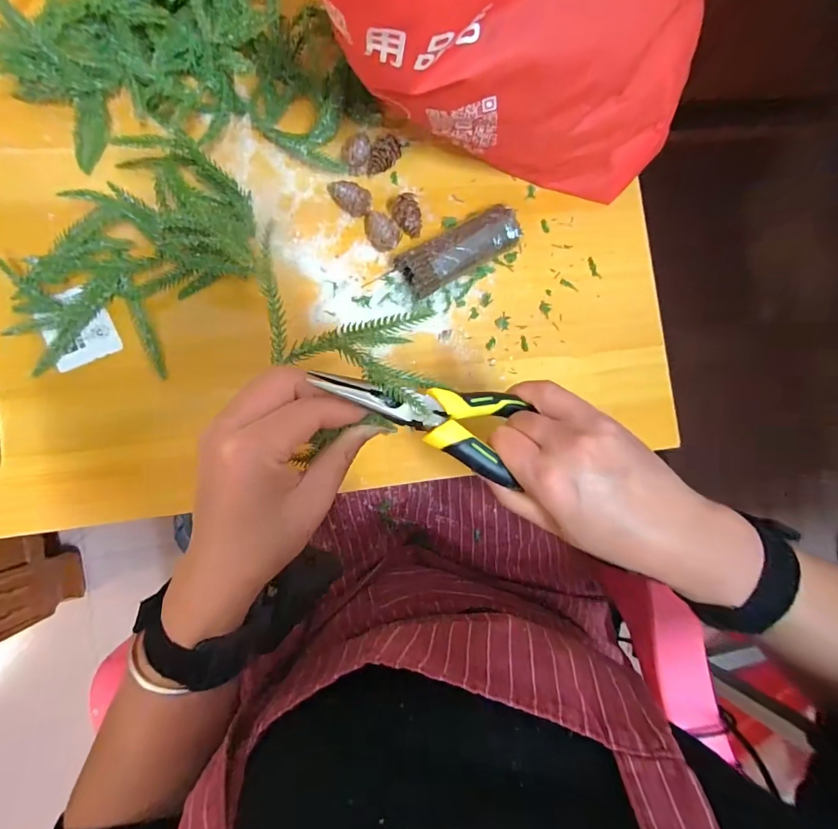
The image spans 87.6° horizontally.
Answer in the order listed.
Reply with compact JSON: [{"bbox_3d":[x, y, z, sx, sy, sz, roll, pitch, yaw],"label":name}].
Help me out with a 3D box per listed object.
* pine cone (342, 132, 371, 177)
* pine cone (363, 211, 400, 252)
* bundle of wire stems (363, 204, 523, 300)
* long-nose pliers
[{"bbox_3d":[-0.052,-0.218,0.366,0.022,0.018,0.033,11,84,-7],"label":"pine cone"},{"bbox_3d":[-0.030,-0.152,0.365,0.022,0.018,0.035,-32,90,-9],"label":"pine cone"},{"bbox_3d":[0.030,-0.137,0.372,0.121,0.027,0.037,-33,90,-9],"label":"bundle of wire stems"},{"bbox_3d":[0.003,0.001,0.233,0.119,0.019,0.049,15,83,-20],"label":"long-nose pliers"}]

